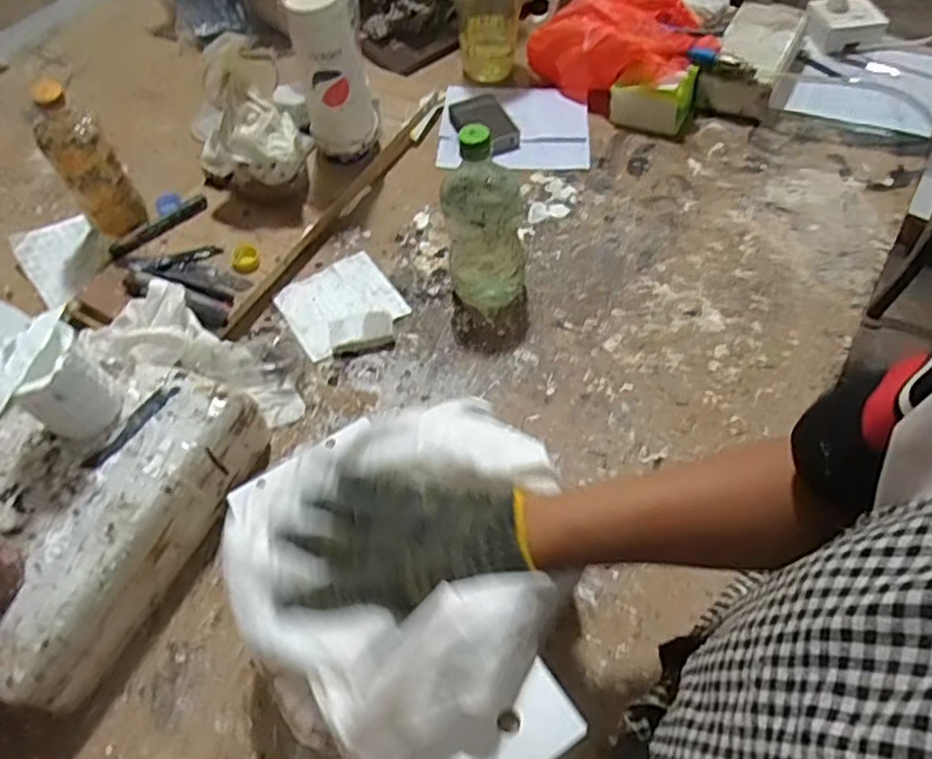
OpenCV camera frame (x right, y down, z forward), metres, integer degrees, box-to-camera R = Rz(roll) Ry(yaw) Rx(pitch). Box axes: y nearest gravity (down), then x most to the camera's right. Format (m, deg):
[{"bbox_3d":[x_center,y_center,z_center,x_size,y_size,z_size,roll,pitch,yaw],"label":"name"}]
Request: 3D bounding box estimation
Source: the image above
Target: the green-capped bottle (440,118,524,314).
[{"bbox_3d":[0.020,-0.162,0.698,0.085,0.197,0.065,11,56,9],"label":"green-capped bottle"}]

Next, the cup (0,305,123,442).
[{"bbox_3d":[-0.338,0.008,0.547,0.074,0.099,0.067,-31,62,-20],"label":"cup"}]

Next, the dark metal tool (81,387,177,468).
[{"bbox_3d":[-0.293,0.040,0.579,0.020,0.004,0.097,29,60,17],"label":"dark metal tool"}]

